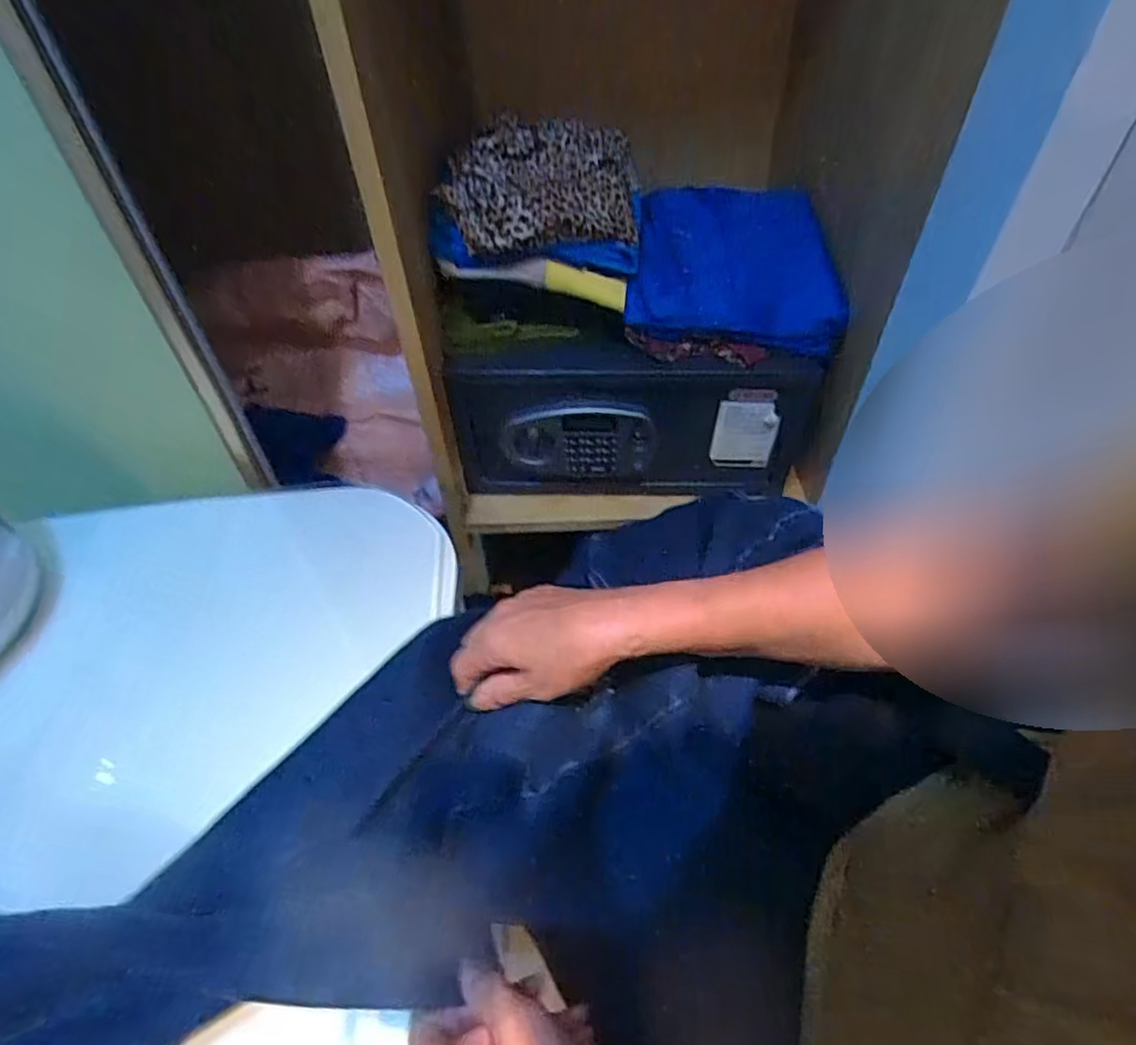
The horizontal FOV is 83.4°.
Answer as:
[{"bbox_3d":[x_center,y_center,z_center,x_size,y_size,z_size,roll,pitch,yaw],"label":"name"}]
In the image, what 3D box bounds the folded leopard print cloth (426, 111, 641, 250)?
[{"bbox_3d":[-0.024,-0.340,0.634,0.196,0.079,0.129,-3,49,-1],"label":"folded leopard print cloth"}]

